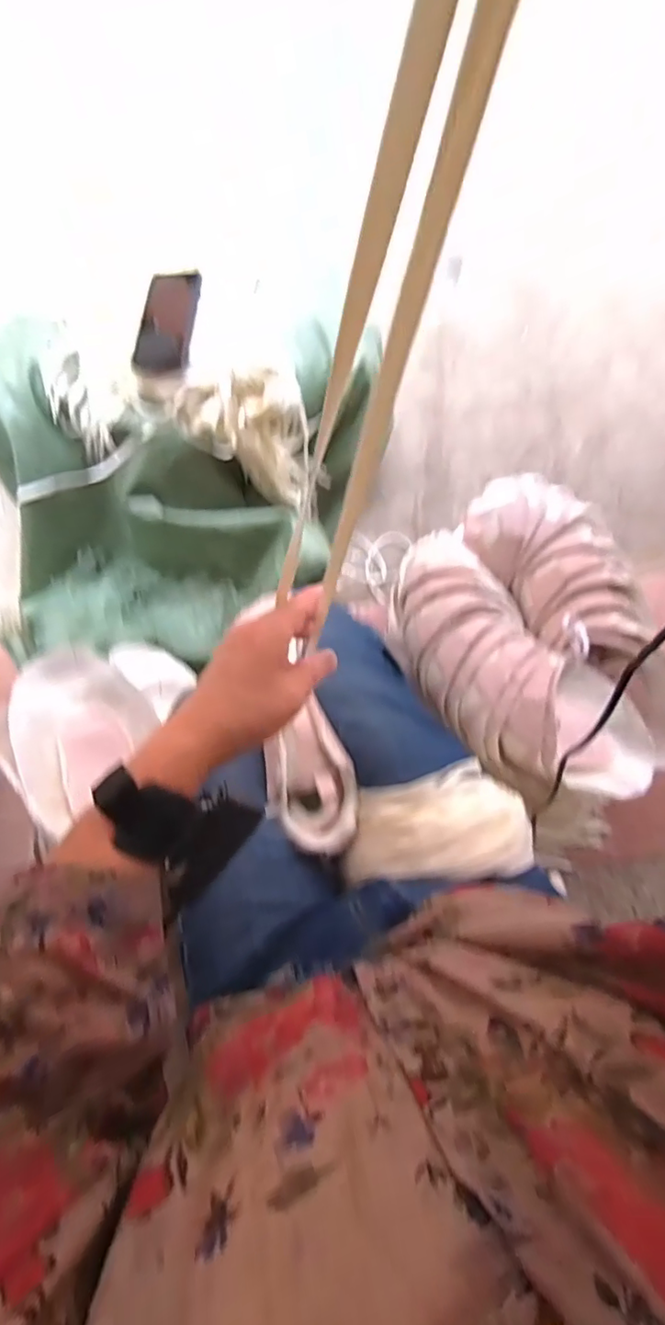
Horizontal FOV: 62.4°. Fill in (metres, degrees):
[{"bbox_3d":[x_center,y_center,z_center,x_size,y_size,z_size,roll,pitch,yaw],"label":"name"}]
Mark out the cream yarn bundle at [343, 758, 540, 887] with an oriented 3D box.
[{"bbox_3d":[0.099,0.149,0.515,0.179,0.055,0.100,-5,78,-2],"label":"cream yarn bundle"}]

